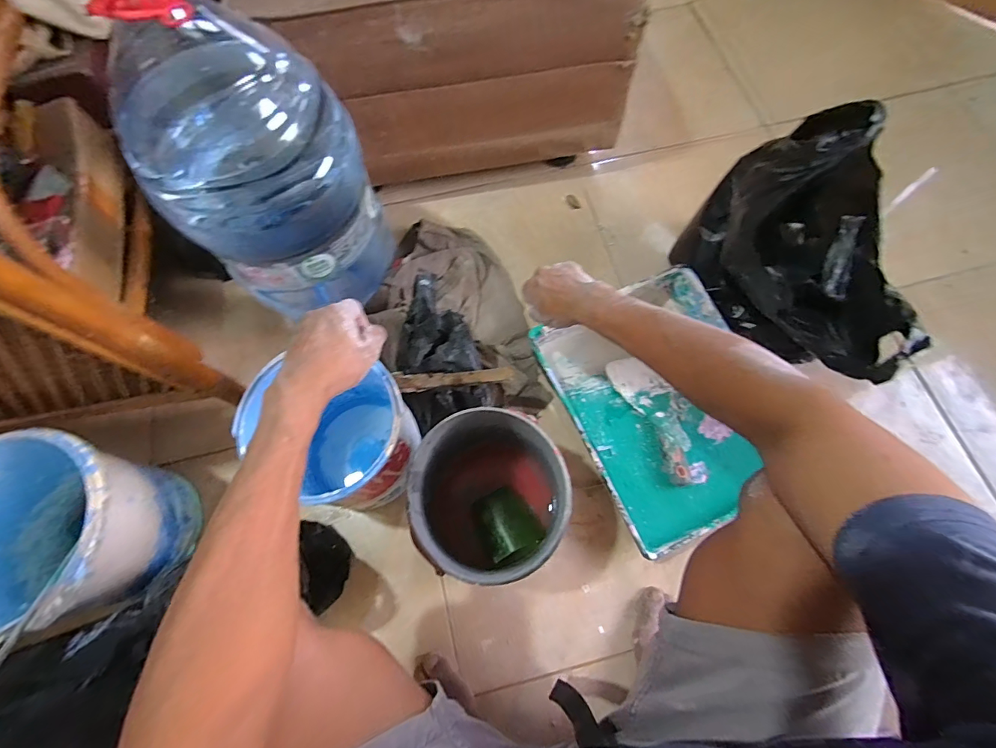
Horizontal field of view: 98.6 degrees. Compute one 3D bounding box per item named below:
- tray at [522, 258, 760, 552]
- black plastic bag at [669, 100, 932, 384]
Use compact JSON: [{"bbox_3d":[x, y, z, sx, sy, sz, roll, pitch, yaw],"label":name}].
[{"bbox_3d":[0.237,0.039,0.638,0.277,0.077,0.373,-22,71,-7],"label":"tray"},{"bbox_3d":[0.409,-0.141,0.568,0.180,0.267,0.319,-7,70,-2],"label":"black plastic bag"}]

